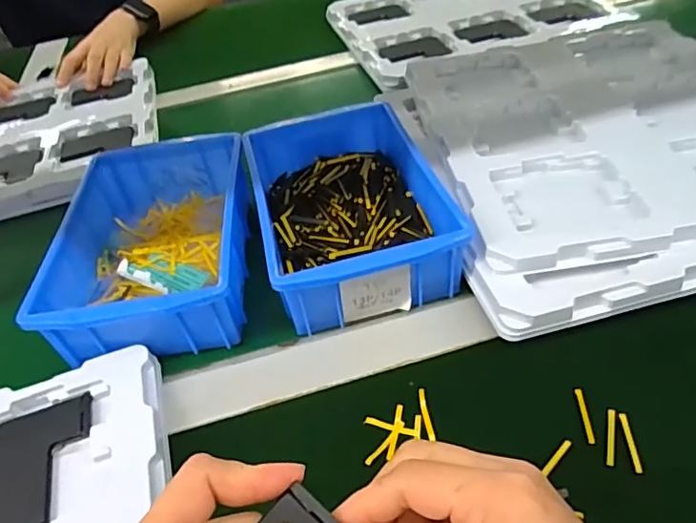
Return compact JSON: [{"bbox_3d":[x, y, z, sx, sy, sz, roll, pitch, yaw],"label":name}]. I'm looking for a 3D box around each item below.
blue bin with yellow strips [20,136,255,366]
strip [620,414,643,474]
[{"bbox_3d":[-0.147,-0.014,0.428,0.131,0.071,0.203,-8,43,0],"label":"blue bin with yellow strips"},{"bbox_3d":[0.154,0.098,0.295,0.004,0.004,0.034,-1,44,9],"label":"strip"}]

